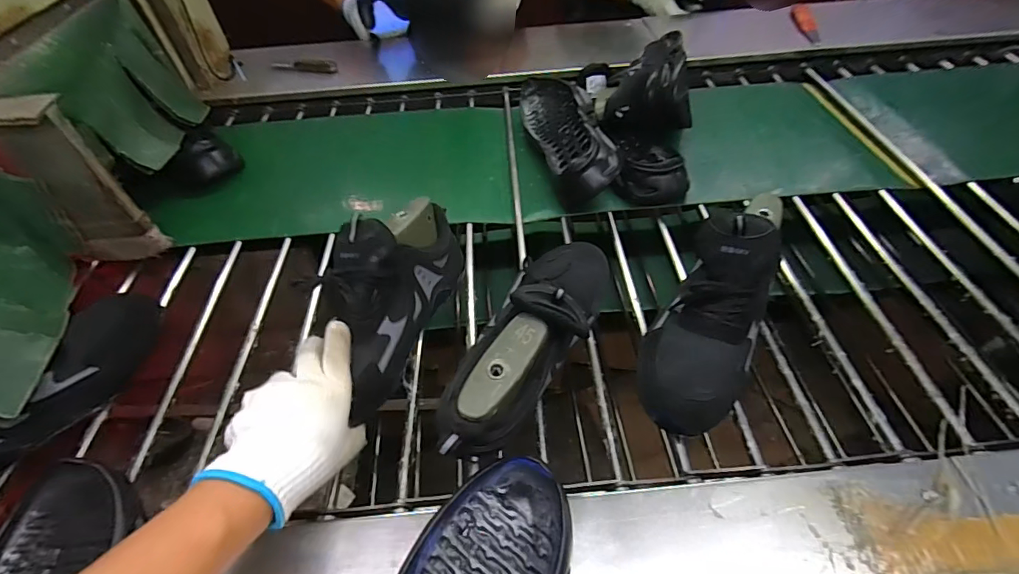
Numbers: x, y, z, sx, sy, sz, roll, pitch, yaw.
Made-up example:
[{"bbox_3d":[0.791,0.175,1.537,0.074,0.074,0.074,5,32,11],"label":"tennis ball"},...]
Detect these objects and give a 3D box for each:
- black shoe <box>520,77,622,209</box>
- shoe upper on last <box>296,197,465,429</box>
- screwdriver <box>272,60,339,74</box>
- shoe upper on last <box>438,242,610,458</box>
[{"bbox_3d":[0.094,-0.254,0.774,0.094,0.098,0.318,-10,51,-7],"label":"black shoe"},{"bbox_3d":[-0.142,0.008,0.514,0.095,0.140,0.246,13,52,12],"label":"shoe upper on last"},{"bbox_3d":[-0.445,-0.480,1.003,0.145,0.020,0.025,8,51,8],"label":"screwdriver"},{"bbox_3d":[0.025,0.035,0.470,0.101,0.121,0.294,18,53,15],"label":"shoe upper on last"}]

